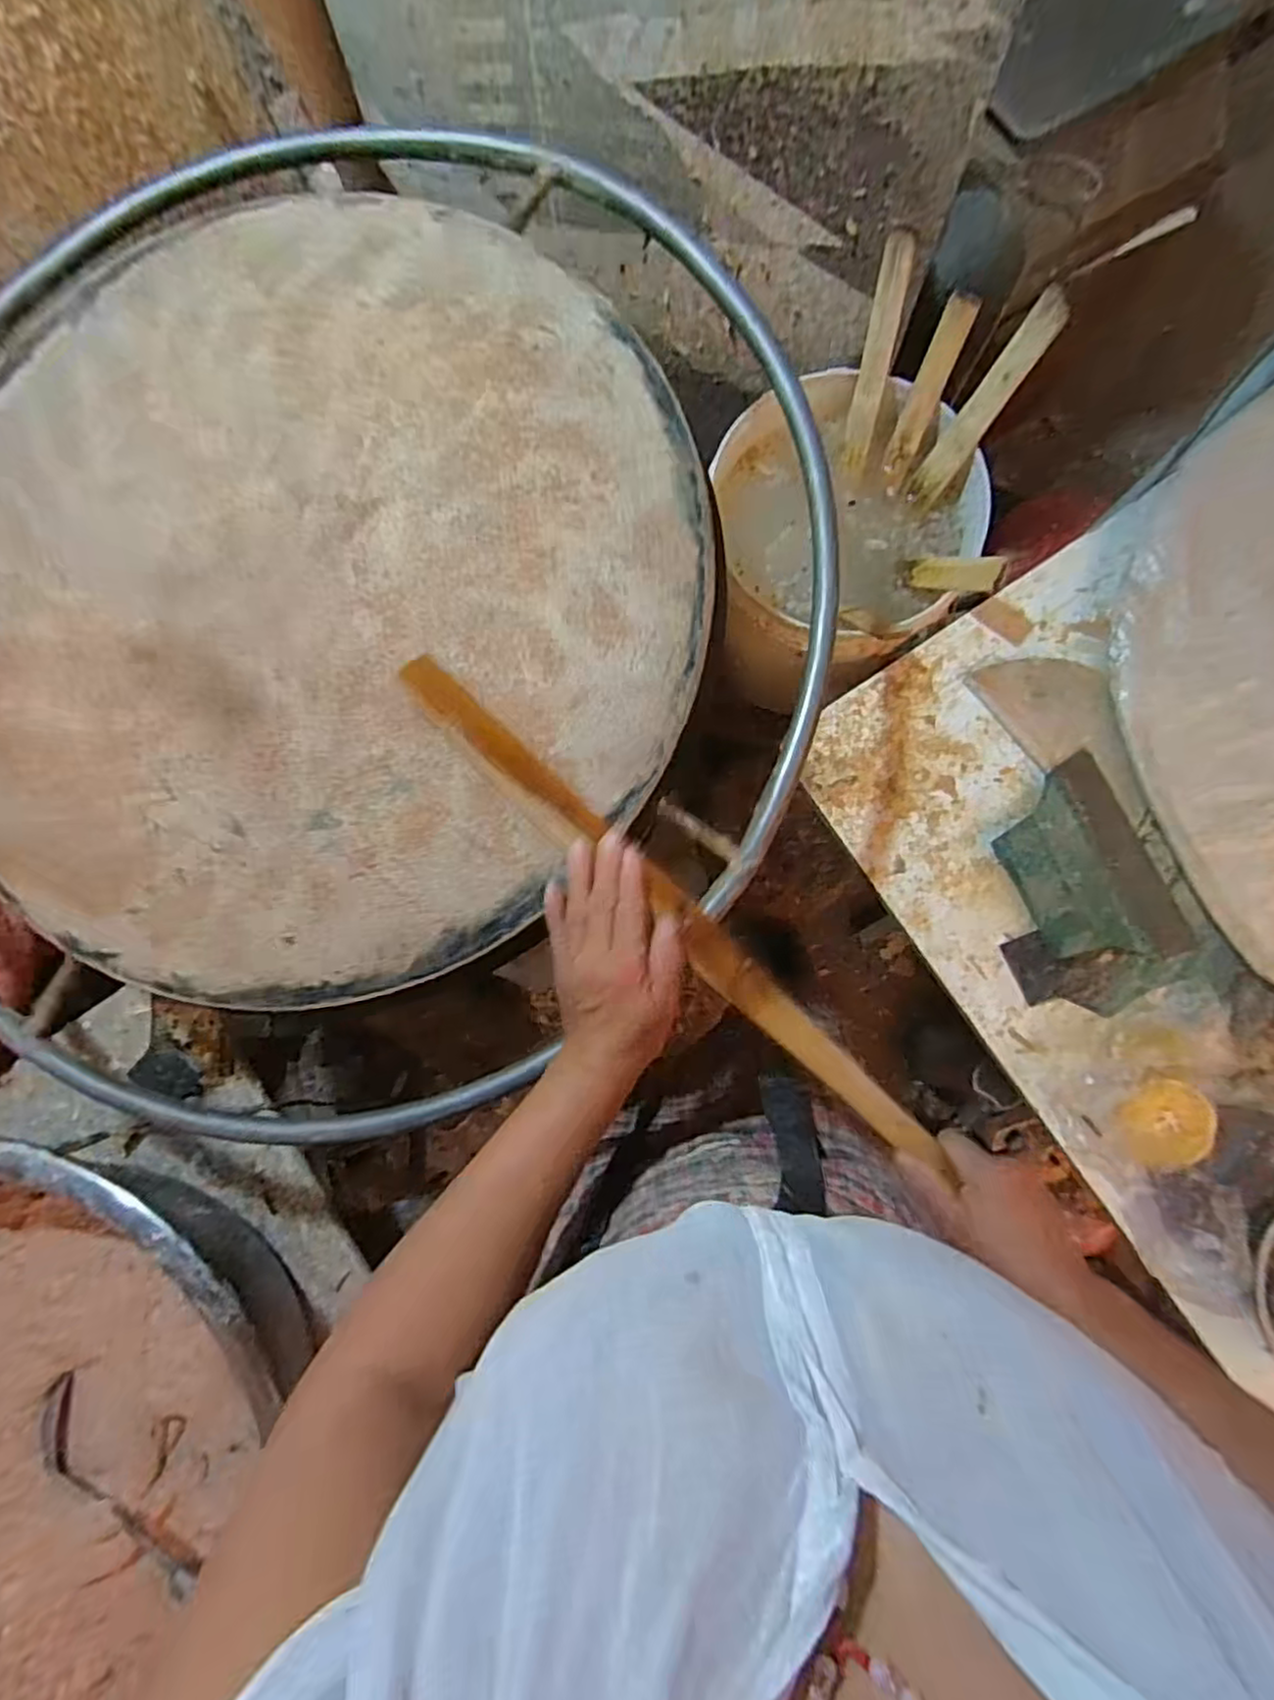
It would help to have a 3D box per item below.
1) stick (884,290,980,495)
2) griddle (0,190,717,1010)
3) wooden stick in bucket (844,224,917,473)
[{"bbox_3d":[0.291,-0.458,0.686,0.011,0.162,0.036,-28,57,-33],"label":"stick"},{"bbox_3d":[-0.261,-0.196,0.518,0.598,0.015,0.594,0,85,6],"label":"griddle"},{"bbox_3d":[0.239,-0.488,0.680,0.031,0.193,0.010,32,56,25],"label":"wooden stick in bucket"}]

